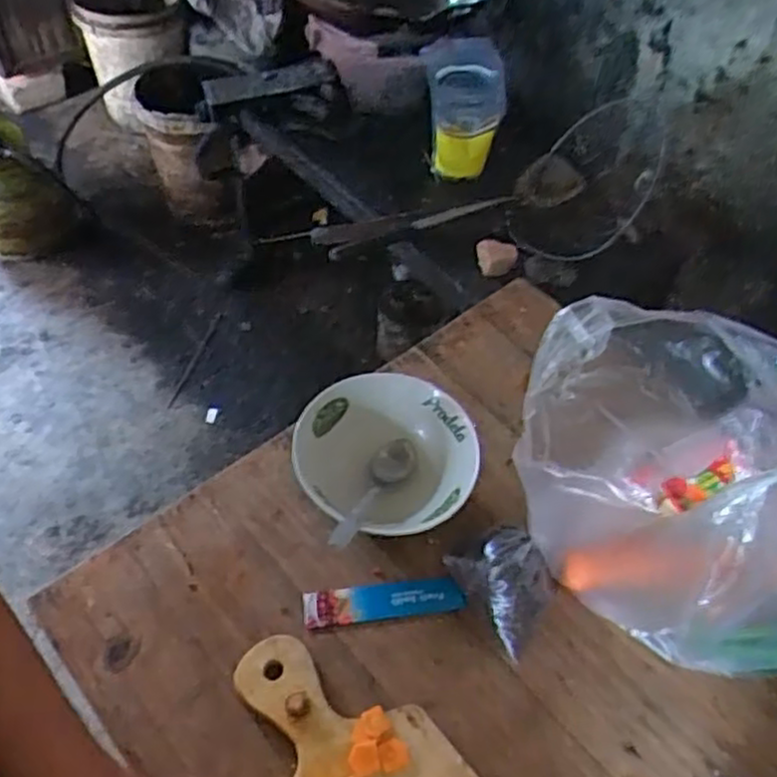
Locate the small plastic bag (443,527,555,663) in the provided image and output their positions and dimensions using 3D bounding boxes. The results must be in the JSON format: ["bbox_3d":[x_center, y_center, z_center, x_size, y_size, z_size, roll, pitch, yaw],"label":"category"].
[{"bbox_3d":[0.097,0.155,0.615,0.066,0.054,0.097,-28,59,-22],"label":"small plastic bag"}]

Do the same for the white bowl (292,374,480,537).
[{"bbox_3d":[-0.004,0.070,0.673,0.157,0.067,0.149,2,52,-2],"label":"white bowl"}]

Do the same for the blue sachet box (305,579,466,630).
[{"bbox_3d":[-0.004,0.177,0.626,0.131,0.008,0.030,-5,53,-8],"label":"blue sachet box"}]

